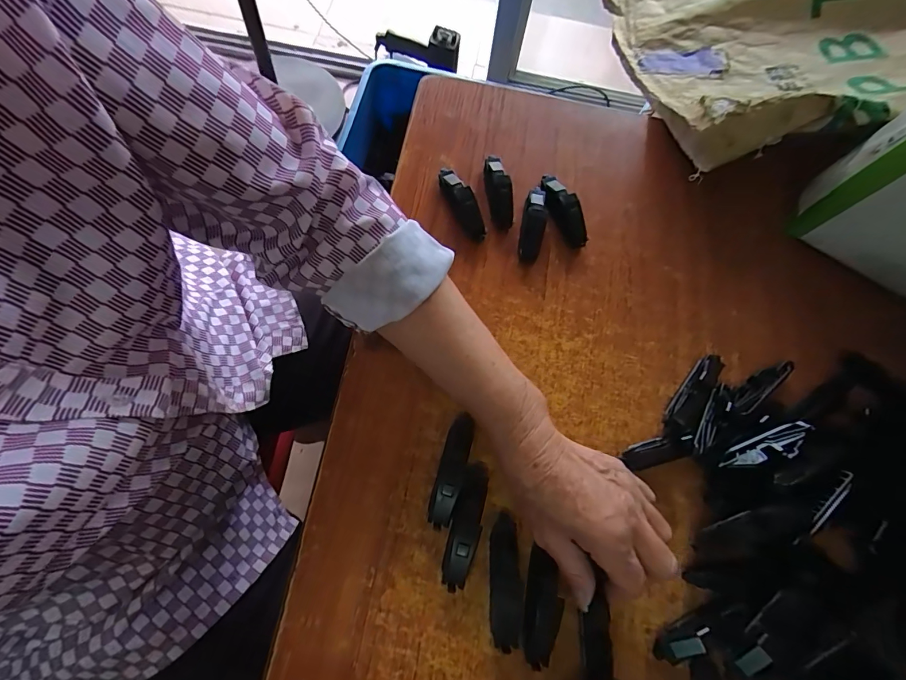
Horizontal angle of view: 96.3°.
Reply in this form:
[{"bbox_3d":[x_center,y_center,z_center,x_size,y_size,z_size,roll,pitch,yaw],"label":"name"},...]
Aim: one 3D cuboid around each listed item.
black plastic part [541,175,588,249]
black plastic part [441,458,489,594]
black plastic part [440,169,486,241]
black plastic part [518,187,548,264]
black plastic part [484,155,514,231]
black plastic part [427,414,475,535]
[{"bbox_3d":[0.104,-0.124,0.384,0.021,0.021,0.078,-22,74,-10],"label":"black plastic part"},{"bbox_3d":[0.010,0.134,0.298,0.022,0.009,0.085,13,71,1],"label":"black plastic part"},{"bbox_3d":[0.008,-0.128,0.376,0.018,0.023,0.078,-29,75,-12],"label":"black plastic part"},{"bbox_3d":[0.077,-0.110,0.377,0.023,0.025,0.074,10,71,0],"label":"black plastic part"},{"bbox_3d":[0.043,-0.143,0.382,0.019,0.020,0.076,-11,72,-7],"label":"black plastic part"},{"bbox_3d":[-0.001,0.100,0.312,0.020,0.009,0.082,16,71,2],"label":"black plastic part"}]

